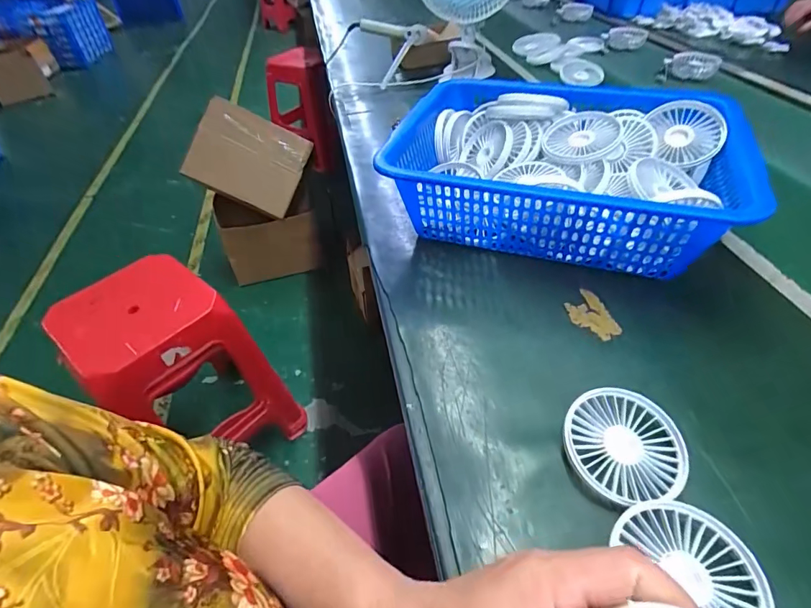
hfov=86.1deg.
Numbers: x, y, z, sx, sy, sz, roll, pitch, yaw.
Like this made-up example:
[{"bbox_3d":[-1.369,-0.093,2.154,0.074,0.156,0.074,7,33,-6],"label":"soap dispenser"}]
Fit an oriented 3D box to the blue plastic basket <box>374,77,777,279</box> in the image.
[{"bbox_3d":[0.184,-0.167,0.547,0.378,0.121,0.285,11,46,15],"label":"blue plastic basket"}]

